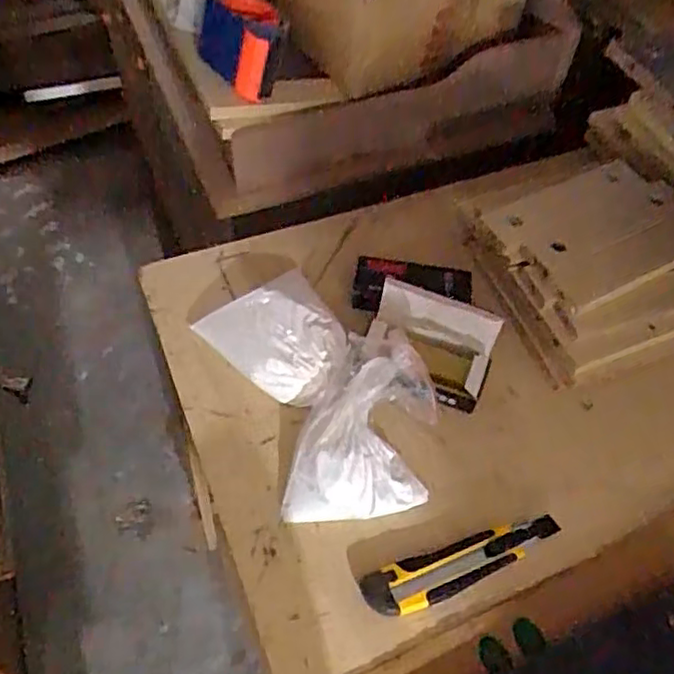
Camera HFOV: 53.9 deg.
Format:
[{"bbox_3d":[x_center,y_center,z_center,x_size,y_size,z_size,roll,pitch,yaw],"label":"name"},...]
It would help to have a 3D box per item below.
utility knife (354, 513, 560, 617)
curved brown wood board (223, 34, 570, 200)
[{"bbox_3d":[0.108,0.191,0.555,0.175,0.013,0.039,-14,57,-11],"label":"utility knife"},{"bbox_3d":[0.083,-0.279,0.850,0.450,0.133,0.028,-15,59,-14],"label":"curved brown wood board"}]

